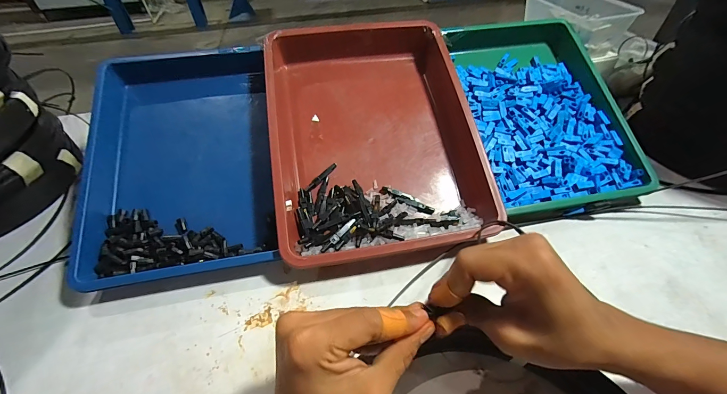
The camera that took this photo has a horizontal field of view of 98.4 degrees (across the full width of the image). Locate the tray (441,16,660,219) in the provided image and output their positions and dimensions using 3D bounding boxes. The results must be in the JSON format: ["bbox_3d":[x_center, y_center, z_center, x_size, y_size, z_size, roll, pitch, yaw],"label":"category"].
[{"bbox_3d":[0.255,-0.145,0.473,0.213,0.042,0.350,-11,67,-4],"label":"tray"}]

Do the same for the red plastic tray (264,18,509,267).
[{"bbox_3d":[0.011,-0.092,0.434,0.267,0.064,0.347,-7,66,-8],"label":"red plastic tray"}]

